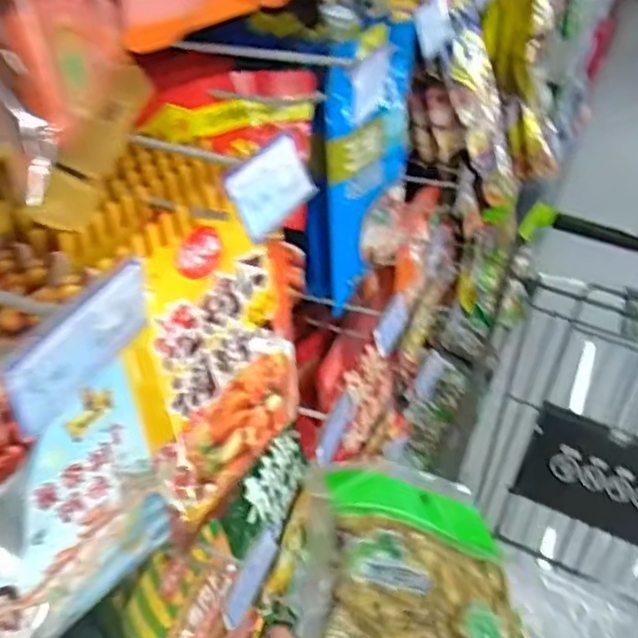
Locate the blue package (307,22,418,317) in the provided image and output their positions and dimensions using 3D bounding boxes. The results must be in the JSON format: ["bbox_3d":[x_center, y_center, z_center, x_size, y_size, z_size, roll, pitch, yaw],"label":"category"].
[{"bbox_3d":[0.048,-0.171,0.739,0.050,0.253,0.196,16,40,16],"label":"blue package"}]

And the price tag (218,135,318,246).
[{"bbox_3d":[-0.027,-0.080,0.402,0.004,0.042,0.081,-12,25,35],"label":"price tag"}]

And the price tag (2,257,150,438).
[{"bbox_3d":[-0.098,0.010,0.285,0.006,0.042,0.081,18,41,19],"label":"price tag"}]

